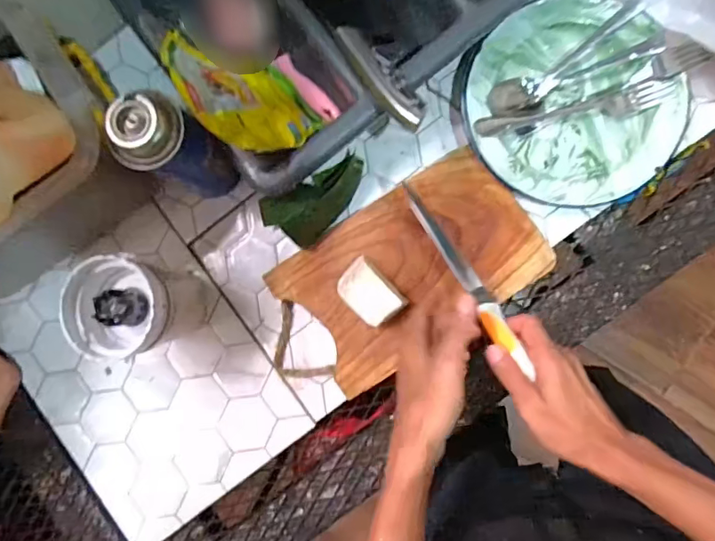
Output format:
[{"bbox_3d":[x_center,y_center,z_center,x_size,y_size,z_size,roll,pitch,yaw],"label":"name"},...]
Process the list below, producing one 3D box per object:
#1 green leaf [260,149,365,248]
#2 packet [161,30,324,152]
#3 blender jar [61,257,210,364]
[{"bbox_3d":[-0.040,-0.069,0.534,0.116,0.048,0.058,-29,85,4],"label":"green leaf"},{"bbox_3d":[-0.098,-0.158,0.480,0.017,0.165,0.105,-31,84,34],"label":"packet"},{"bbox_3d":[-0.209,0.036,0.514,0.086,0.149,0.088,0,88,5],"label":"blender jar"}]

